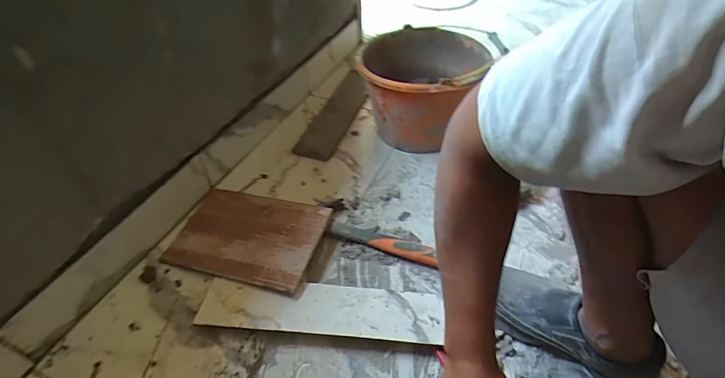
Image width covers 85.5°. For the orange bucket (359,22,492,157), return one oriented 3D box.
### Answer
[{"bbox_3d":[0.132,-0.229,0.904,0.251,0.200,0.278,11,47,11],"label":"orange bucket"}]

